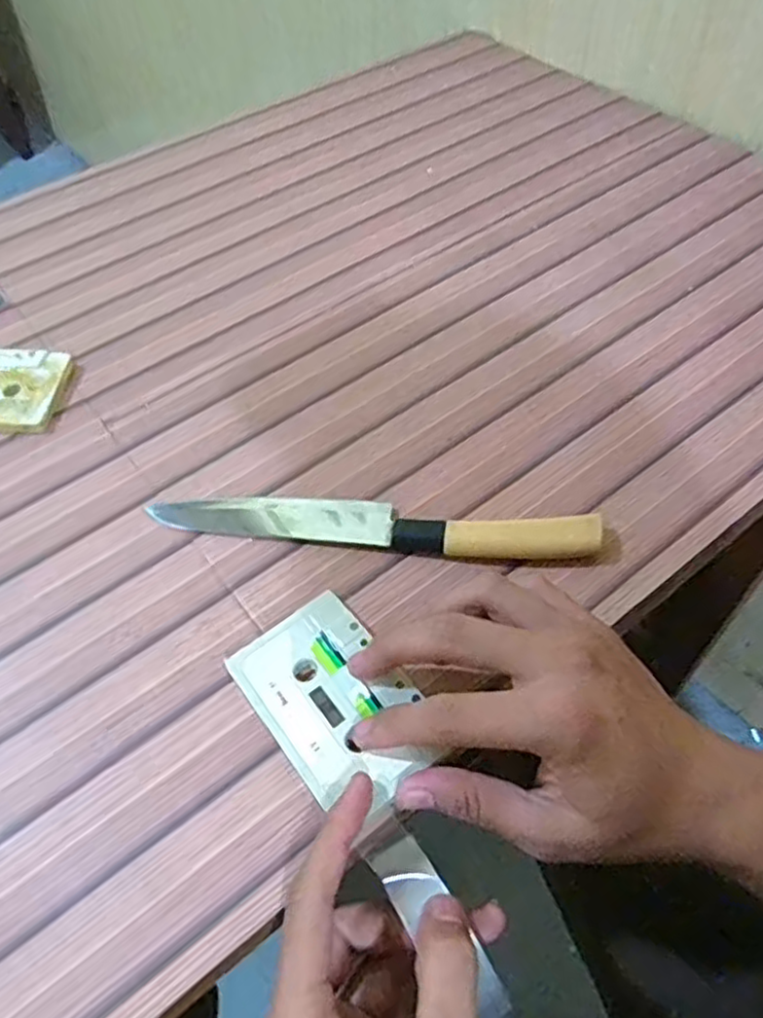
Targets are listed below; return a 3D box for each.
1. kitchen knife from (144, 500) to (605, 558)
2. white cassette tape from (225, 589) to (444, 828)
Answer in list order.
[{"bbox_3d":[-0.007,0.007,0.382,0.242,0.022,0.037,1,54,3],"label":"kitchen knife"},{"bbox_3d":[-0.021,0.087,0.324,0.062,0.013,0.100,-33,61,-19],"label":"white cassette tape"}]

